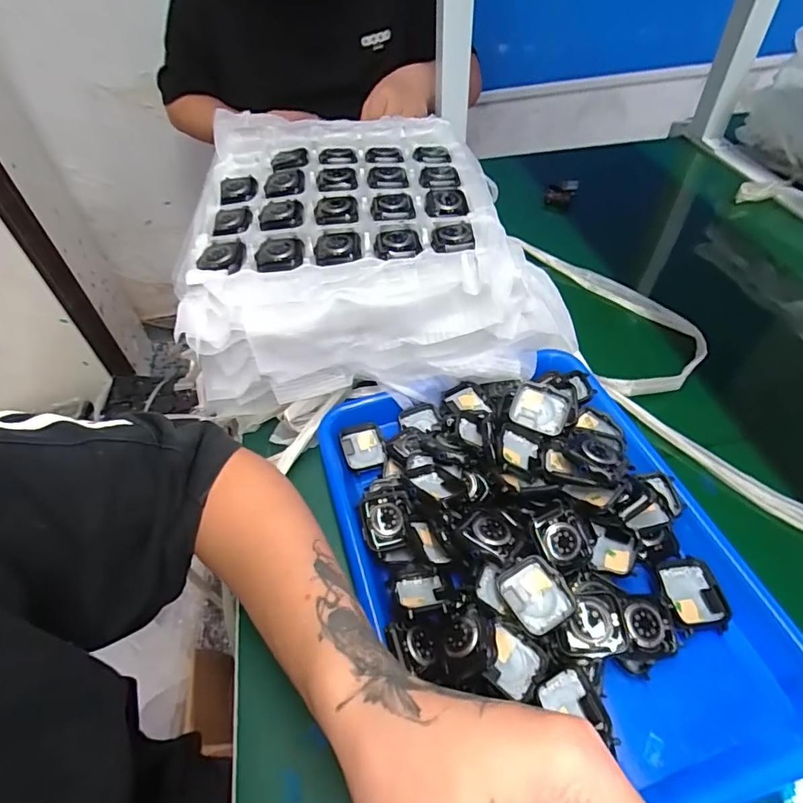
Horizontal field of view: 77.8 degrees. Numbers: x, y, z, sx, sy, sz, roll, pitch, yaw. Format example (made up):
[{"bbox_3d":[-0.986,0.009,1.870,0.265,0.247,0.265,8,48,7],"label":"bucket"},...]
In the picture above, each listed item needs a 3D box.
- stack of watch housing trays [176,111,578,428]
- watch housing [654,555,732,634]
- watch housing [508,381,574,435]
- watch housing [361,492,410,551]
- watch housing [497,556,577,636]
[{"bbox_3d":[-0.025,-0.169,0.522,0.327,0.122,0.356,-6,49,-1],"label":"stack of watch housing trays"},{"bbox_3d":[0.194,0.131,0.337,0.038,0.014,0.047,-4,49,0],"label":"watch housing"},{"bbox_3d":[0.111,0.006,0.399,0.046,0.011,0.038,17,81,11],"label":"watch housing"},{"bbox_3d":[-0.013,0.086,0.364,0.032,0.008,0.043,-11,49,-6],"label":"watch housing"},{"bbox_3d":[0.085,0.123,0.315,0.035,0.014,0.043,-26,52,-18],"label":"watch housing"}]

